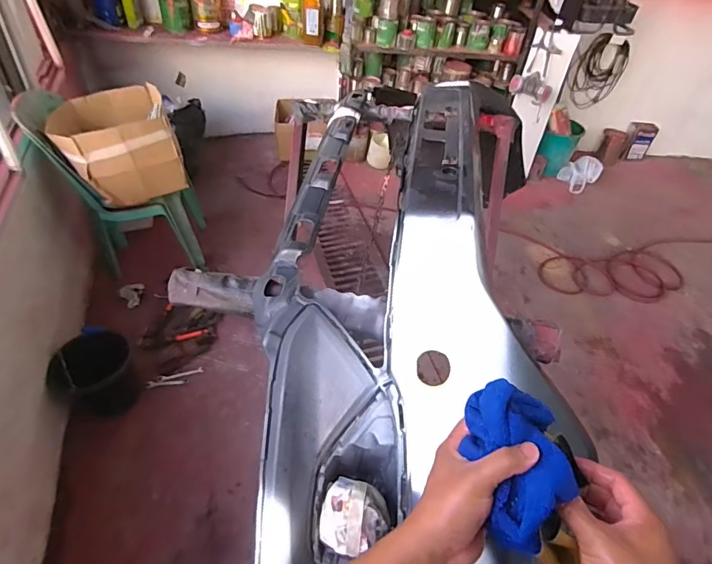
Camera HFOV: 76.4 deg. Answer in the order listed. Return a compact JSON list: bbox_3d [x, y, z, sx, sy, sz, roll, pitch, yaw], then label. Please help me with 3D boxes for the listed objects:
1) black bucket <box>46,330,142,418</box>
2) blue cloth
[{"bbox_3d":[-0.899,0.328,1.575,0.210,0.264,0.231,4,43,-3],"label":"black bucket"},{"bbox_3d":[0.149,0.152,0.406,0.079,0.067,0.142,1,45,-2],"label":"blue cloth"}]

